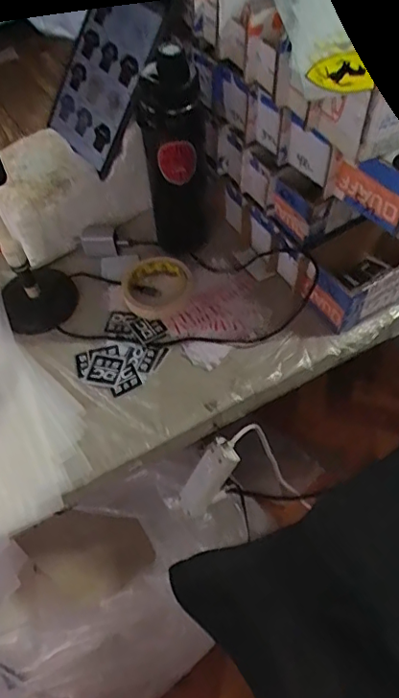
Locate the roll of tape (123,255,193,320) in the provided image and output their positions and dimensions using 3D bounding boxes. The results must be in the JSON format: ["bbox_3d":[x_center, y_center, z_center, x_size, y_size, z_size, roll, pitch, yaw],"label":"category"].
[{"bbox_3d":[-0.056,-0.089,0.736,0.089,0.022,0.105,34,63,24],"label":"roll of tape"}]

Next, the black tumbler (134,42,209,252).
[{"bbox_3d":[-0.028,-0.230,0.673,0.076,0.274,0.079,-1,55,2],"label":"black tumbler"}]

